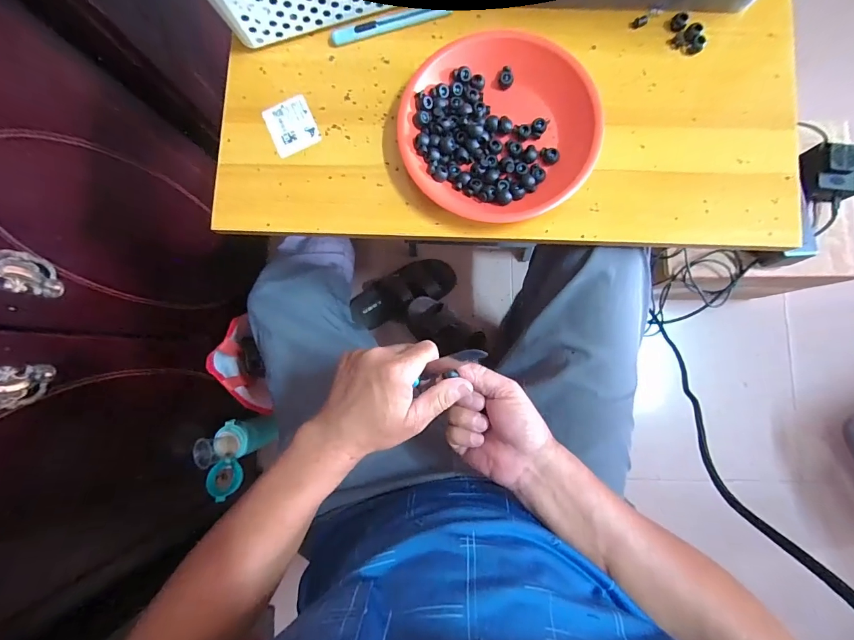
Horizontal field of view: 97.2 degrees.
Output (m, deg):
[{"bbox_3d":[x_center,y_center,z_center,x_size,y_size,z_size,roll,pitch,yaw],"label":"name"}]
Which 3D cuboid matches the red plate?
[{"bbox_3d":[0.069,-0.195,0.383,0.183,0.029,0.192,0,84,3],"label":"red plate"}]

